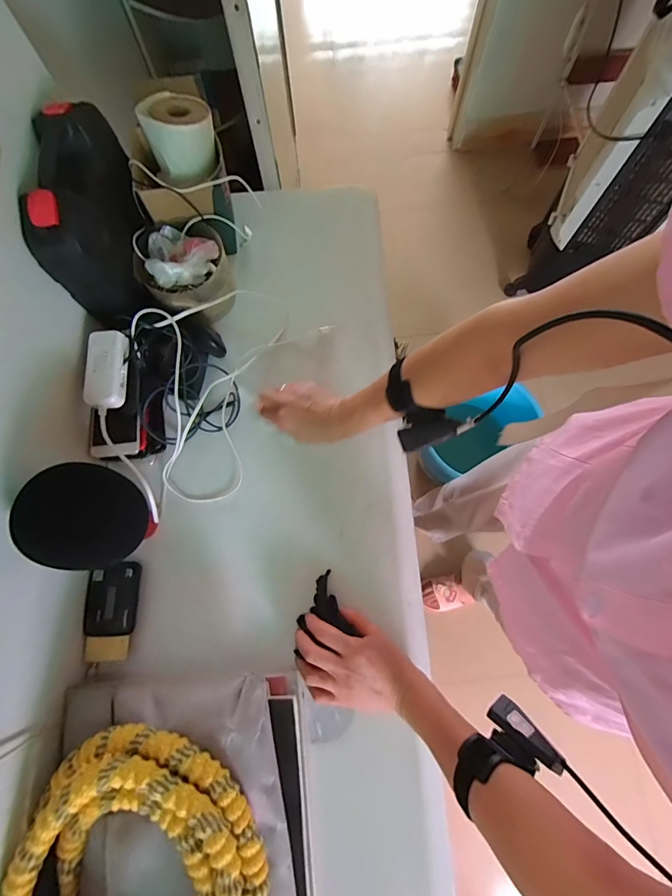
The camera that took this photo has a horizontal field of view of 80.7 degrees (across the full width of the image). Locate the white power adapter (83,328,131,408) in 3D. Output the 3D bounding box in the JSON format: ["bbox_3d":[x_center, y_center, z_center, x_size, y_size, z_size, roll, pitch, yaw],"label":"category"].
[{"bbox_3d":[-0.313,-0.106,0.536,0.050,0.024,0.103,-1,75,2],"label":"white power adapter"}]

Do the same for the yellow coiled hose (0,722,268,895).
[{"bbox_3d":[-0.191,0.411,0.380,0.238,0.054,0.245,0,75,2],"label":"yellow coiled hose"}]

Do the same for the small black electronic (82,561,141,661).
[{"bbox_3d":[-0.297,0.213,0.519,0.065,0.017,0.120,-1,75,1],"label":"small black electronic"}]

